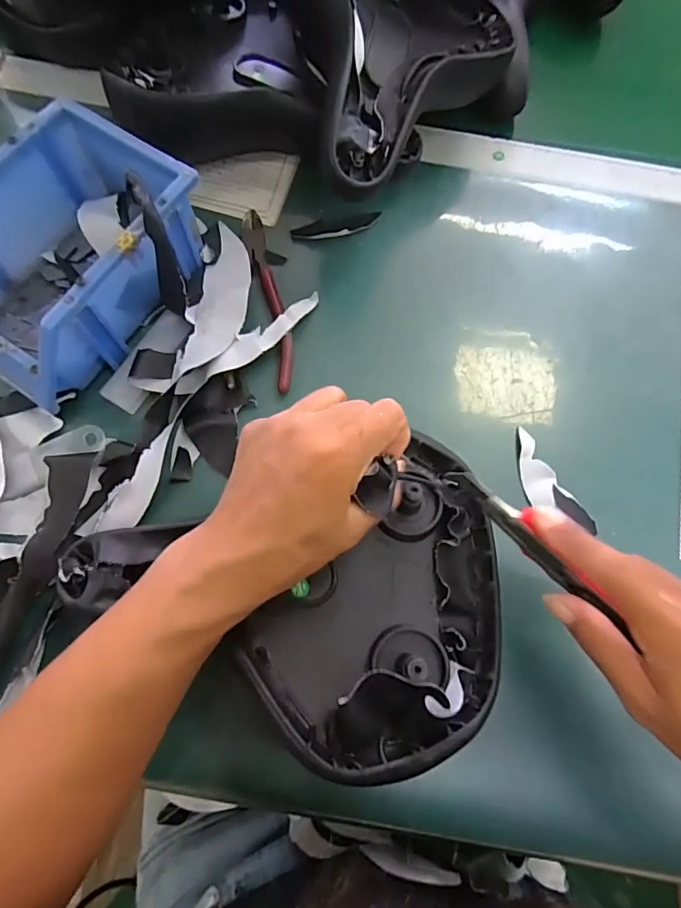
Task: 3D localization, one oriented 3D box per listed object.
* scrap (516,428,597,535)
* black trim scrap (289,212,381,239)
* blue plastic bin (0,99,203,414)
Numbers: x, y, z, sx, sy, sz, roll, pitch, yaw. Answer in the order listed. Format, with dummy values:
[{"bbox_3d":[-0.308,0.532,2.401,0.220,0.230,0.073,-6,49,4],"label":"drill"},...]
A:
[{"bbox_3d":[0.144,0.023,0.339,0.027,0.007,0.083,-30,76,-11],"label":"scrap"},{"bbox_3d":[-0.004,-0.187,0.395,0.072,0.010,0.021,-7,74,-4],"label":"black trim scrap"},{"bbox_3d":[-0.191,-0.133,0.333,0.126,0.074,0.179,30,74,7],"label":"blue plastic bin"}]

